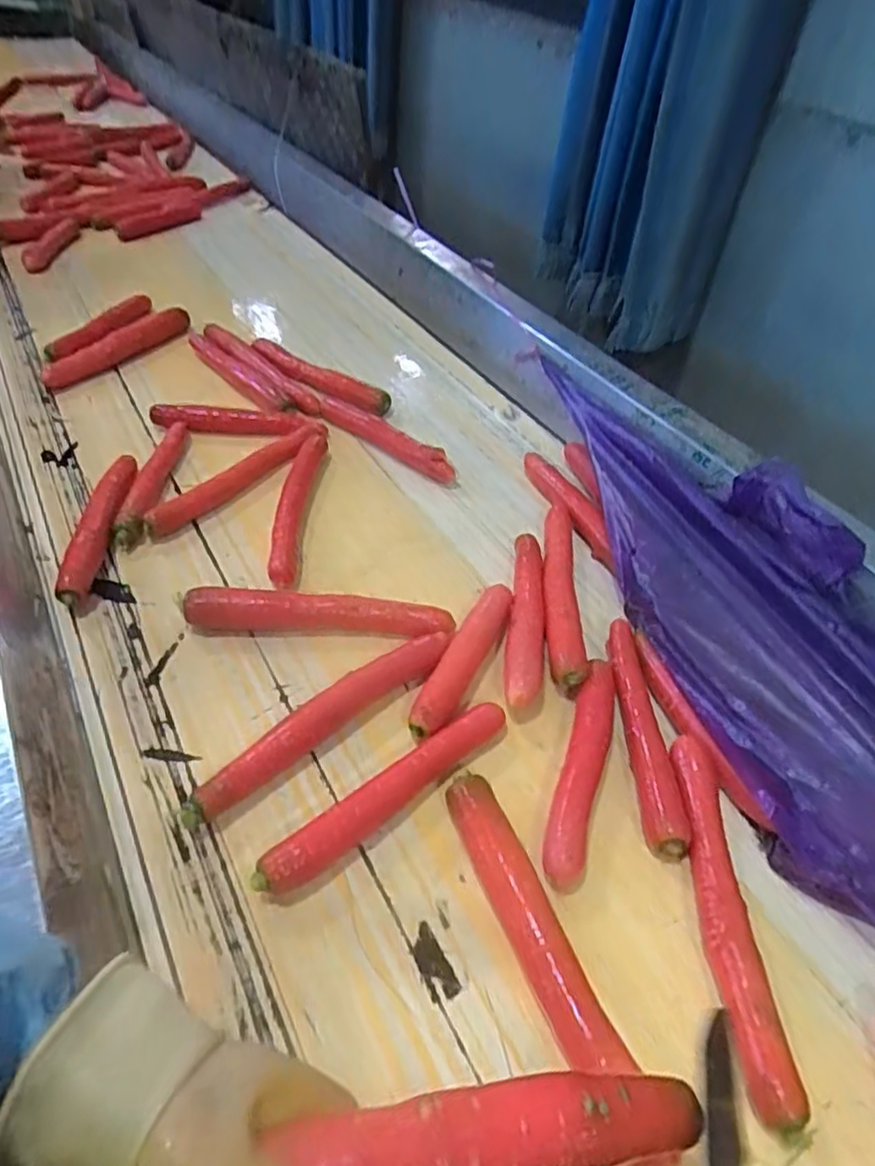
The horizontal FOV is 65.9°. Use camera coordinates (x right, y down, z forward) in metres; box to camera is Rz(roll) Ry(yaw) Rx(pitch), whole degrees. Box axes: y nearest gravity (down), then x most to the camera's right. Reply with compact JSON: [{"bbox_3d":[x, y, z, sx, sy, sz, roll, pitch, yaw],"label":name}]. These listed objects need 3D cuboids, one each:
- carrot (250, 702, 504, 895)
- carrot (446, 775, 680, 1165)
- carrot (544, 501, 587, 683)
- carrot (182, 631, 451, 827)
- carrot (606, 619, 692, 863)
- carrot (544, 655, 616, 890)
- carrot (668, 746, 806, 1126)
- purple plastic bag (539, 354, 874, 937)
[{"bbox_3d":[-0.037,0.169,0.541,0.237,0.036,0.029,-27,52,-32],"label":"carrot"},{"bbox_3d":[0.068,0.249,0.459,0.035,0.040,0.253,-12,46,-20],"label":"carrot"},{"bbox_3d":[0.130,0.004,0.712,0.038,0.028,0.260,6,42,-1],"label":"carrot"},{"bbox_3d":[-0.095,0.118,0.589,0.272,0.036,0.034,-29,53,-33],"label":"carrot"},{"bbox_3d":[0.182,0.132,0.604,0.035,0.041,0.226,4,42,-4],"label":"carrot"},{"bbox_3d":[0.124,0.149,0.576,0.034,0.038,0.216,16,43,10],"label":"carrot"},{"bbox_3d":[0.207,0.236,0.496,0.043,0.035,0.271,5,42,-2],"label":"carrot"},{"bbox_3d":[0.309,0.014,0.625,0.222,0.151,0.683,-13,48,-19],"label":"purple plastic bag"}]

